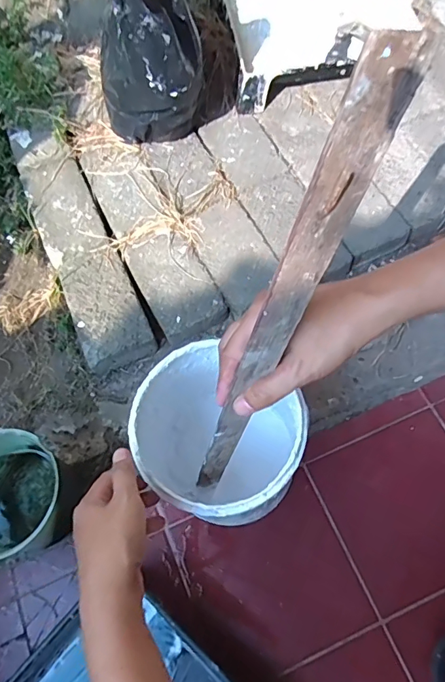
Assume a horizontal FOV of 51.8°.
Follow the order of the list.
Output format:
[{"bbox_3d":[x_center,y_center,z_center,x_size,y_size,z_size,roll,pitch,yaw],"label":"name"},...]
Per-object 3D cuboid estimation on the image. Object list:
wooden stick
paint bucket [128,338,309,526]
[{"bbox_3d":[0.026,0.022,0.333,0.018,0.444,0.024,36,55,14],"label":"wooden stick"},{"bbox_3d":[-0.010,0.122,0.556,0.180,0.200,0.156,40,76,15],"label":"paint bucket"}]

